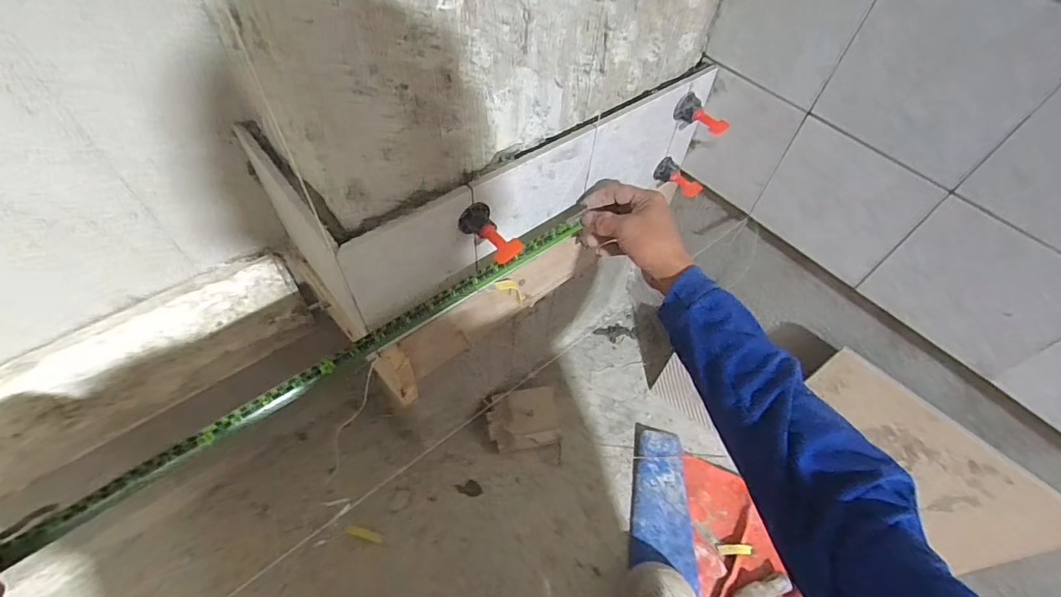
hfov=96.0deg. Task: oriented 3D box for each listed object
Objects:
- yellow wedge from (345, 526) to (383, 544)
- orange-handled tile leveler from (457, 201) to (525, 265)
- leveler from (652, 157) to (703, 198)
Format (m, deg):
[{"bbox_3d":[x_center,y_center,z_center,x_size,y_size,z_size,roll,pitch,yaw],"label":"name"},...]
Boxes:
[{"bbox_3d":[-0.244,0.346,0.702,0.056,0.007,0.012,16,55,7],"label":"yellow wedge"},{"bbox_3d":[-0.034,-0.056,0.413,0.032,0.029,0.053,-30,62,-22],"label":"orange-handled tile leveler"},{"bbox_3d":[0.185,-0.147,0.600,0.026,0.028,0.063,-32,63,-23],"label":"leveler"}]

